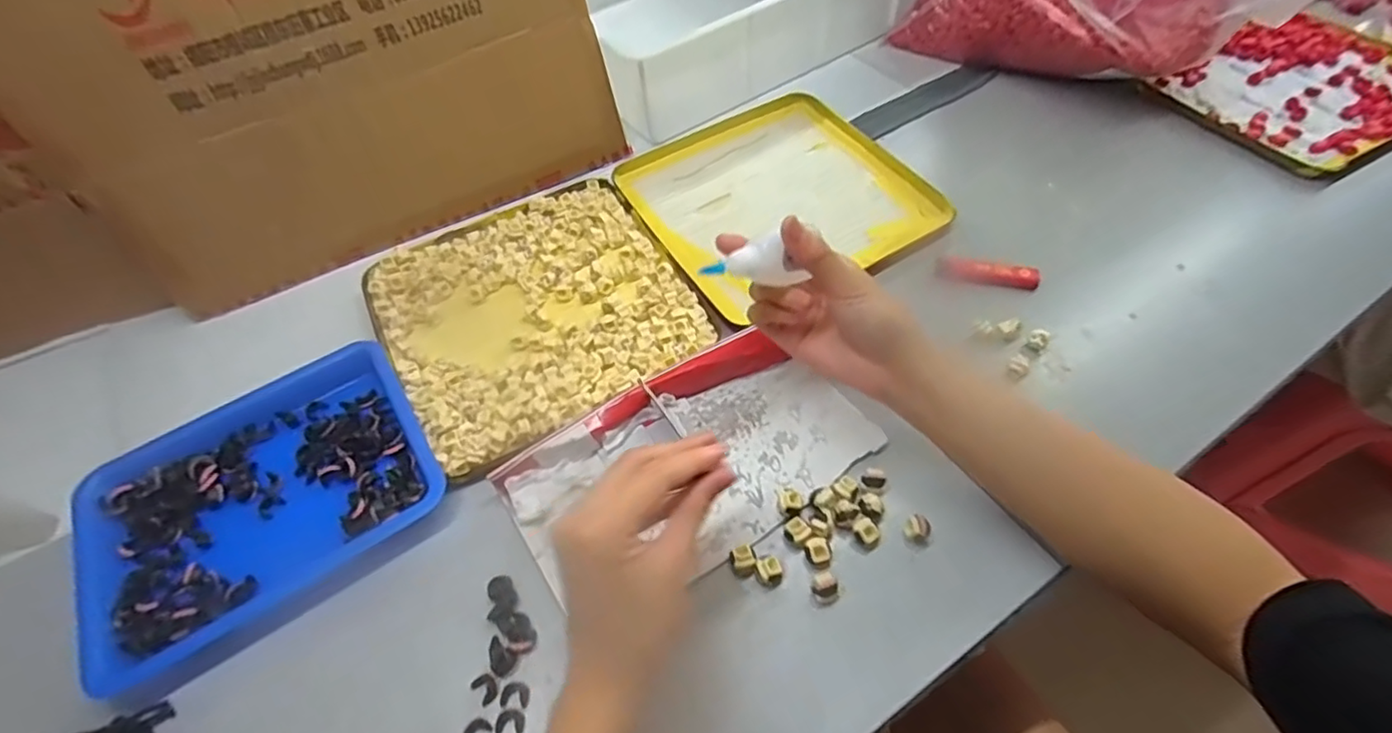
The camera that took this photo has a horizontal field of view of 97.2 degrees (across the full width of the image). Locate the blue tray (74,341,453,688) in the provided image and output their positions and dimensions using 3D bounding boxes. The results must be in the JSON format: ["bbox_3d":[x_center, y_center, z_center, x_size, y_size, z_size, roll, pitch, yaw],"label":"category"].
[{"bbox_3d":[-0.301,0.085,0.426,0.216,0.025,0.171,-32,58,-16],"label":"blue tray"}]

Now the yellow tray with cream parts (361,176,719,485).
[{"bbox_3d":[-0.134,-0.052,0.508,0.233,0.022,0.236,-28,57,-14],"label":"yellow tray with cream parts"}]

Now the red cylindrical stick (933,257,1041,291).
[{"bbox_3d":[0.242,-0.080,0.510,0.079,0.016,0.016,12,57,14],"label":"red cylindrical stick"}]

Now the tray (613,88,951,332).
[{"bbox_3d":[0.069,-0.165,0.583,0.234,0.027,0.249,-28,57,-14],"label":"tray"}]

